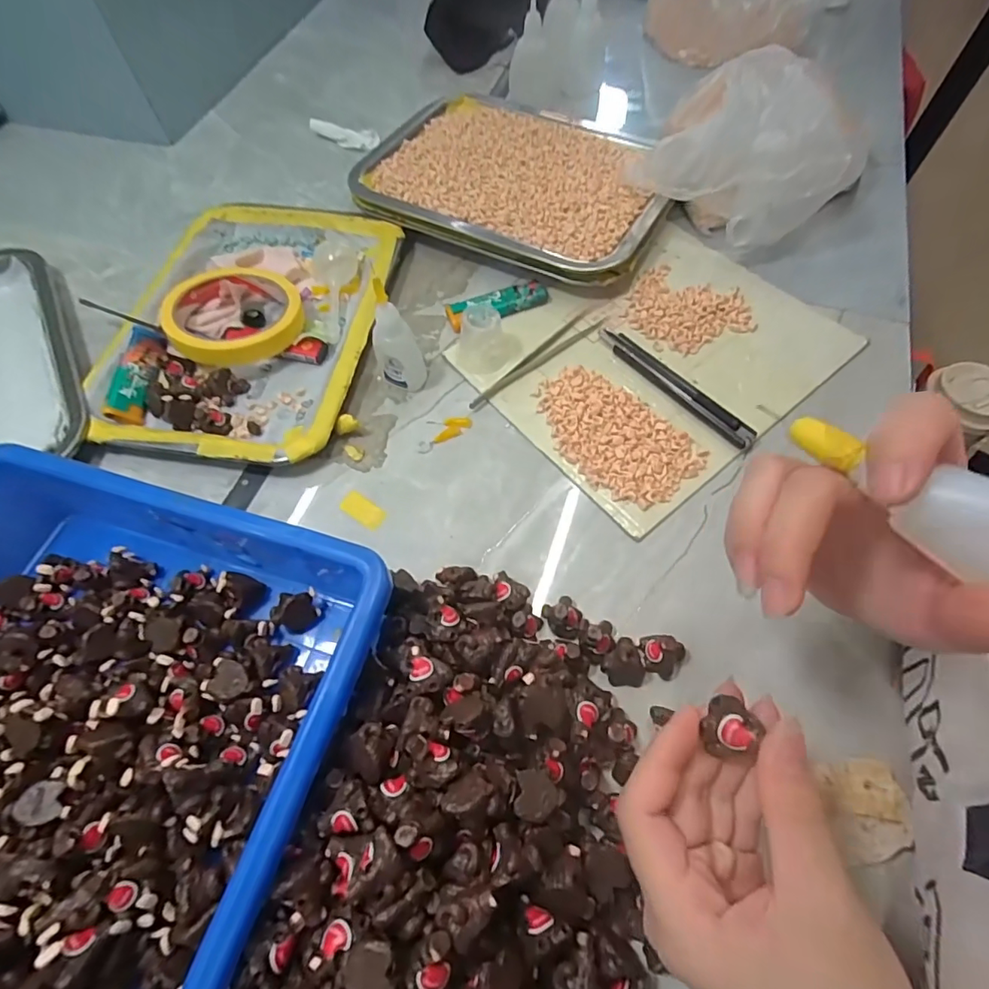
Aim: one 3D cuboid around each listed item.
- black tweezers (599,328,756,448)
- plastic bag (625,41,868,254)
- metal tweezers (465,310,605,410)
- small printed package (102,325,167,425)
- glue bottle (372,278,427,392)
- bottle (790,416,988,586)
[{"bbox_3d":[0.125,-0.078,0.366,0.019,0.007,0.130,-38,67,-17],"label":"black tweezers"},{"bbox_3d":[0.185,-0.285,0.430,0.154,0.086,0.179,-2,62,1],"label":"plastic bag"},{"bbox_3d":[0.033,-0.099,0.384,0.127,0.004,0.017,-41,68,-18],"label":"metal tweezers"},{"bbox_3d":[-0.259,-0.085,0.381,0.021,0.022,0.082,-3,62,0],"label":"small printed package"},{"bbox_3d":[-0.067,-0.103,0.349,0.028,0.082,0.023,41,70,21],"label":"glue bottle"},{"bbox_3d":[0.135,0.003,0.161,0.022,0.023,0.086,-38,56,-17],"label":"bottle"}]

